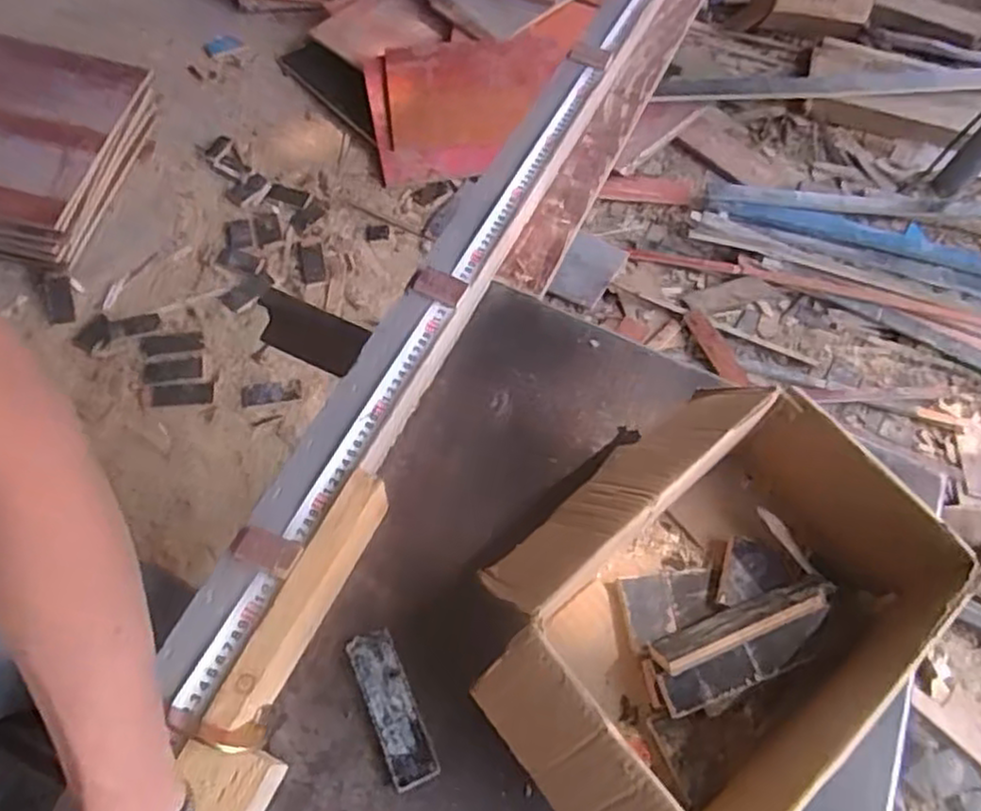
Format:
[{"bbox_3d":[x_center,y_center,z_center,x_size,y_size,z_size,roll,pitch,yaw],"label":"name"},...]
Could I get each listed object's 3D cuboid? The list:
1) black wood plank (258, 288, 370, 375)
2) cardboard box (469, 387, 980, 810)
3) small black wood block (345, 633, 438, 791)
[{"bbox_3d":[-0.203,-0.079,0.826,0.135,0.068,0.011,23,25,11],"label":"black wood plank"},{"bbox_3d":[0.164,0.163,0.577,0.361,0.123,0.266,-39,71,-21],"label":"cardboard box"},{"bbox_3d":[-0.079,0.240,0.581,0.038,0.013,0.119,-21,66,-14],"label":"small black wood block"}]

